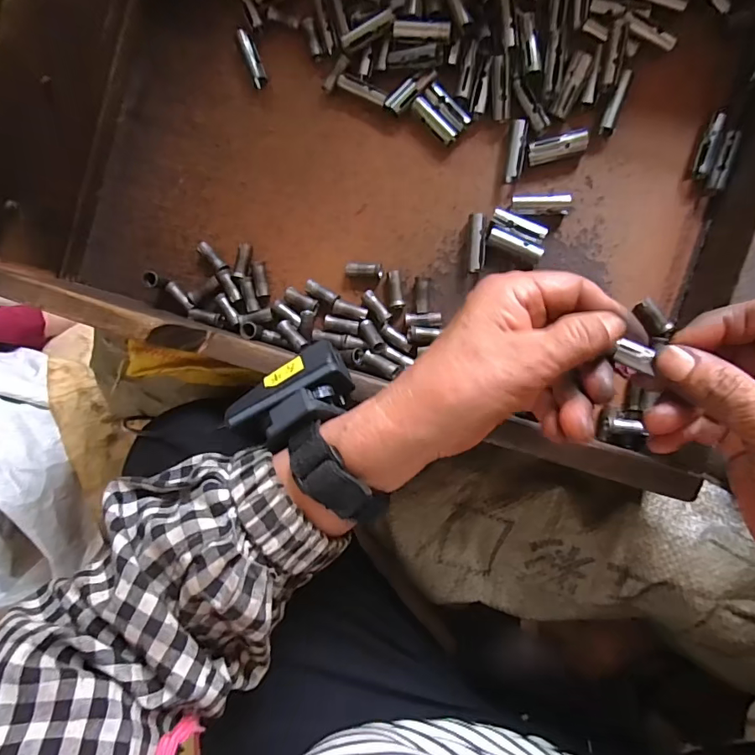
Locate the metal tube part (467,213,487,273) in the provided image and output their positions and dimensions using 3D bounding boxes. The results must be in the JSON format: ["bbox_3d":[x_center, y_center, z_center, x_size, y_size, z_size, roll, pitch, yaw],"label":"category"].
[{"bbox_3d":[0.067,-0.090,0.319,0.011,0.010,0.038,2,91,10],"label":"metal tube part"}]

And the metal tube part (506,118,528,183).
[{"bbox_3d":[0.091,-0.150,0.313,0.011,0.008,0.038,7,92,9],"label":"metal tube part"}]

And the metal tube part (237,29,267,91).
[{"bbox_3d":[-0.090,-0.226,0.337,0.011,0.007,0.040,-20,101,9],"label":"metal tube part"}]

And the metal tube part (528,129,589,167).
[{"bbox_3d":[0.117,-0.149,0.312,0.036,0.016,0.014,-13,88,9],"label":"metal tube part"}]

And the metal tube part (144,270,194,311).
[{"bbox_3d":[-0.151,-0.063,0.345,0.038,0.013,0.010,35,97,-23],"label":"metal tube part"}]

